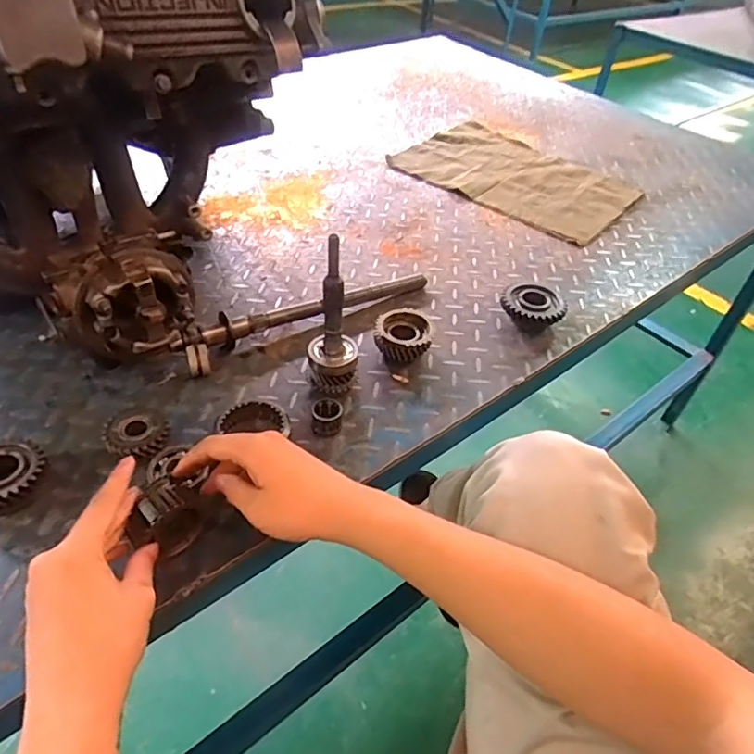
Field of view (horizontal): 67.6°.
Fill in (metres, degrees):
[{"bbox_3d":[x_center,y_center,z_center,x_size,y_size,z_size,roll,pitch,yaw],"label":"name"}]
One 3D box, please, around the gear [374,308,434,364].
[{"bbox_3d":[0.031,-0.047,0.648,0.066,0.034,0.071,9,43,3],"label":"gear"}]

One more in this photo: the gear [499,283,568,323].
[{"bbox_3d":[0.196,-0.088,0.716,0.081,0.030,0.081,25,47,18],"label":"gear"}]

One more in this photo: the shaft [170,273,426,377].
[{"bbox_3d":[-0.077,-0.080,0.669,0.318,0.034,0.040,-24,51,-29],"label":"shaft"}]

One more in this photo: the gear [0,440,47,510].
[{"bbox_3d":[-0.313,0.088,0.473,0.065,0.035,0.064,3,43,-3],"label":"gear"}]

